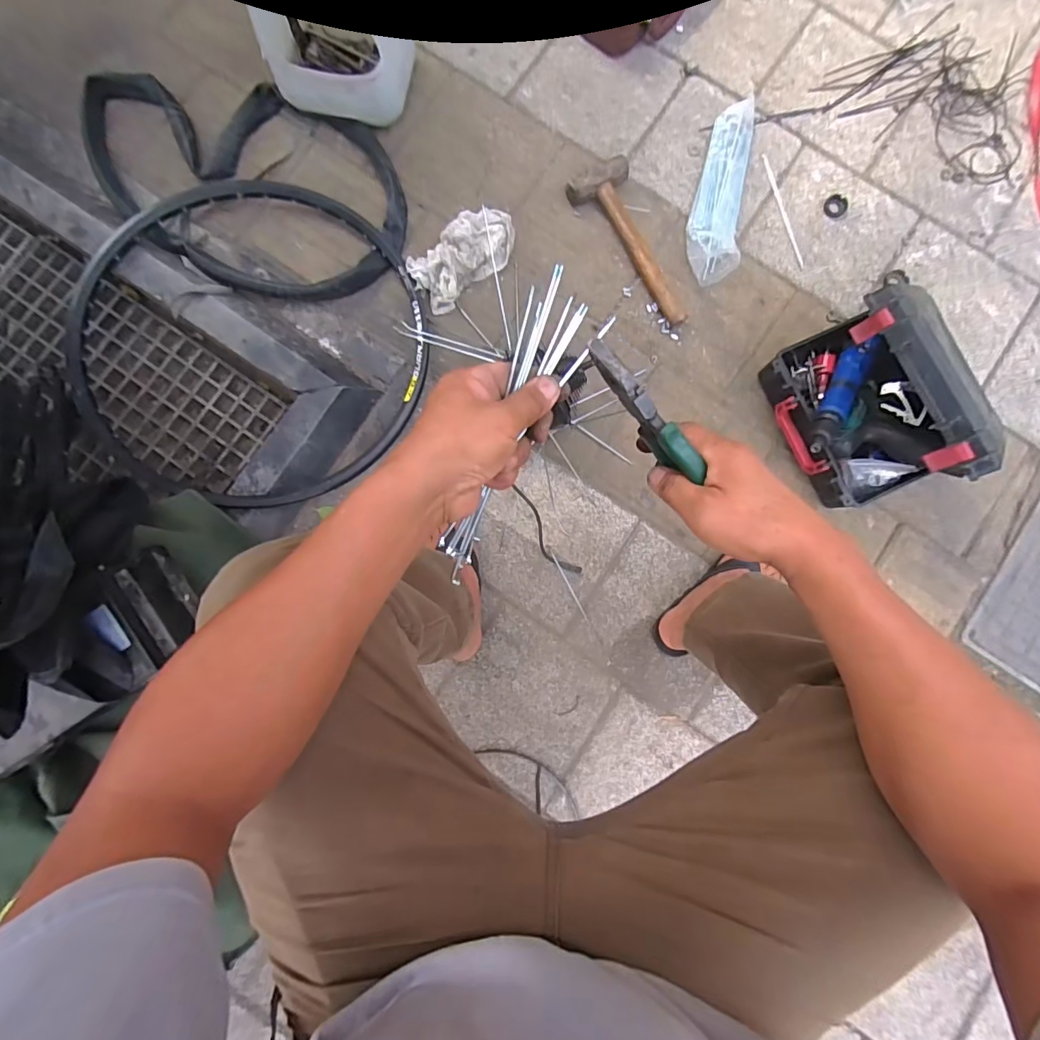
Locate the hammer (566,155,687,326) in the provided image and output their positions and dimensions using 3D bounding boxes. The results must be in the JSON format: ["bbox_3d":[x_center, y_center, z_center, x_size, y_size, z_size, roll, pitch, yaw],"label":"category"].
[{"bbox_3d":[0.187,-0.483,0.859,0.111,0.044,0.323,-24,87,0],"label":"hammer"}]

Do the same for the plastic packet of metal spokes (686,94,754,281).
[{"bbox_3d":[0.357,-0.582,0.870,0.089,0.026,0.322,9,85,0],"label":"plastic packet of metal spokes"}]

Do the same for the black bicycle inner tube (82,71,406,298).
[{"bbox_3d":[-0.487,-0.602,0.849,0.591,0.044,0.356,25,85,2],"label":"black bicycle inner tube"}]

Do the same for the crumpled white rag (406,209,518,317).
[{"bbox_3d":[-0.094,-0.462,0.850,0.203,0.053,0.098,-39,88,-1],"label":"crumpled white rag"}]

